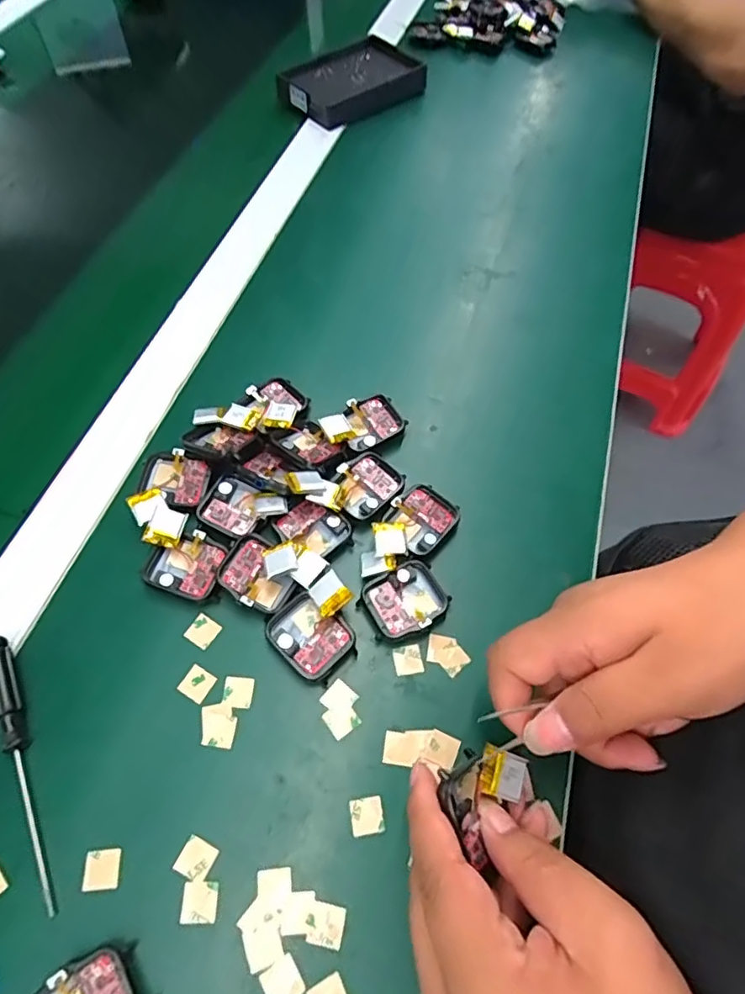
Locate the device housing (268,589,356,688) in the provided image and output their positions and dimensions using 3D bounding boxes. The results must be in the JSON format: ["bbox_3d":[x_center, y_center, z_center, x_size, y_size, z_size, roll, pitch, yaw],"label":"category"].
[{"bbox_3d":[-0.034,0.076,0.305,0.045,0.016,0.035,37,65,18],"label":"device housing"}]

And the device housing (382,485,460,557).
[{"bbox_3d":[0.031,0.012,0.343,0.037,0.008,0.041,35,65,17],"label":"device housing"}]

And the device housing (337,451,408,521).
[{"bbox_3d":[-0.004,-0.008,0.353,0.037,0.009,0.041,36,65,18],"label":"device housing"}]

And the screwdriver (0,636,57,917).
[{"bbox_3d":[-0.170,0.128,0.270,0.012,0.012,0.131,-24,64,-15],"label":"screwdriver"}]

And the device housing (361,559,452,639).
[{"bbox_3d":[0.020,0.059,0.319,0.045,0.011,0.038,-27,64,-16],"label":"device housing"}]

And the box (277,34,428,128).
[{"bbox_3d":[-0.023,-0.440,0.589,0.142,0.026,0.098,-37,68,-21],"label":"box"}]

